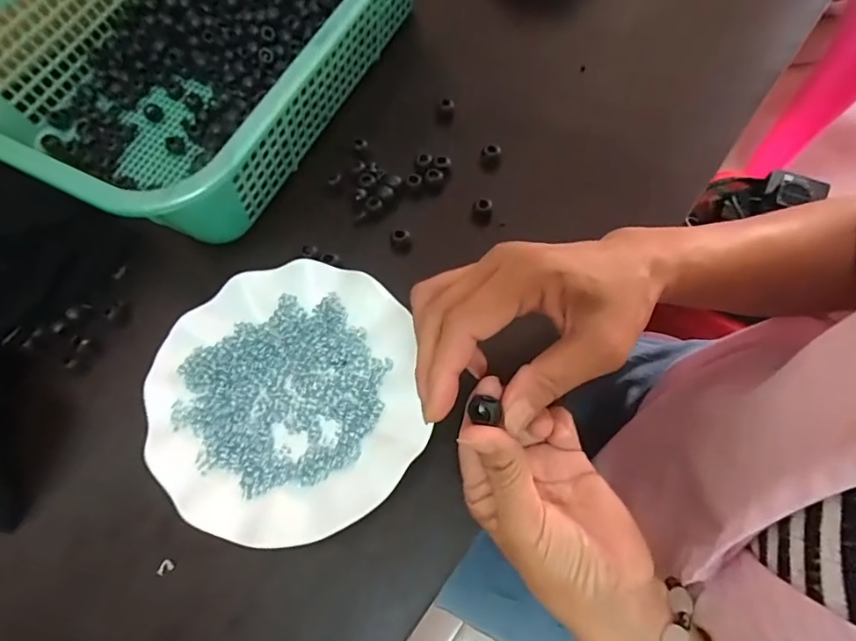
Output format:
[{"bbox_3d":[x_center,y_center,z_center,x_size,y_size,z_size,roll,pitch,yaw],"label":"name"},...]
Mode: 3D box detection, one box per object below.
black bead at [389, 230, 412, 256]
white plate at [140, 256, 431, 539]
[{"bbox_3d":[-0.021,-0.061,0.389,0.017,0.017,0.012,-15,66,-3],"label":"black bead"},{"bbox_3d":[-0.096,0.051,0.338,0.173,0.029,0.178,-1,66,3],"label":"white plate"}]

